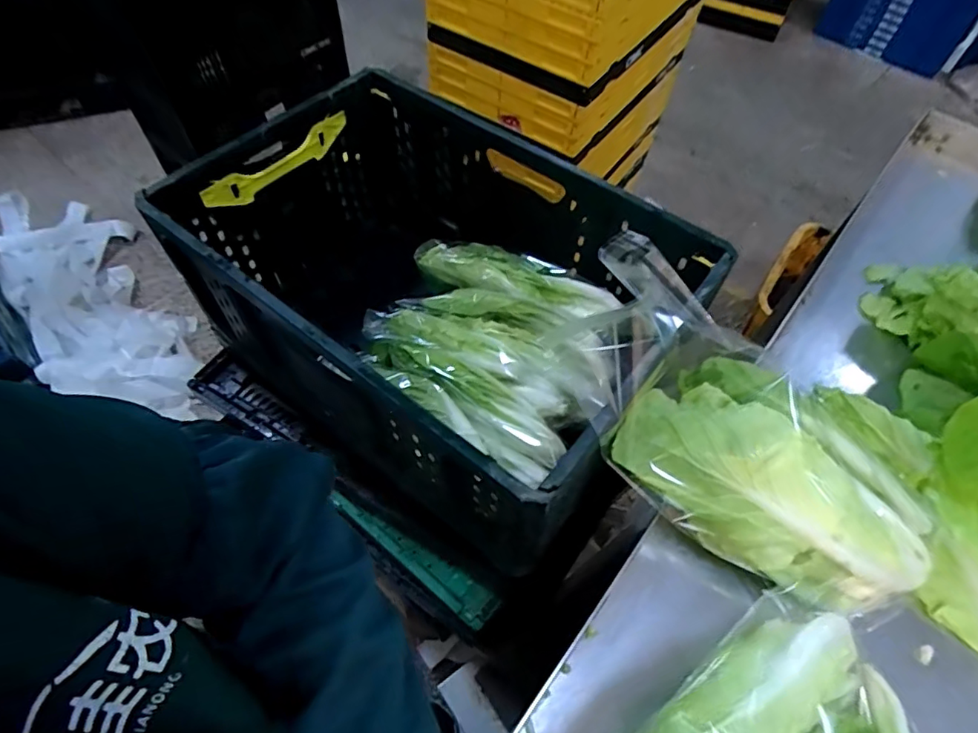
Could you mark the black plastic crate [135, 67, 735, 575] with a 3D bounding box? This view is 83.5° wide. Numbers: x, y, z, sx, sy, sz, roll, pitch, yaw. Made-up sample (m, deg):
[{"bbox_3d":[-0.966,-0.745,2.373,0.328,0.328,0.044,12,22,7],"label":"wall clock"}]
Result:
[{"bbox_3d":[-0.081,-0.099,0.769,0.646,0.302,0.437,35,63,18],"label":"black plastic crate"}]

